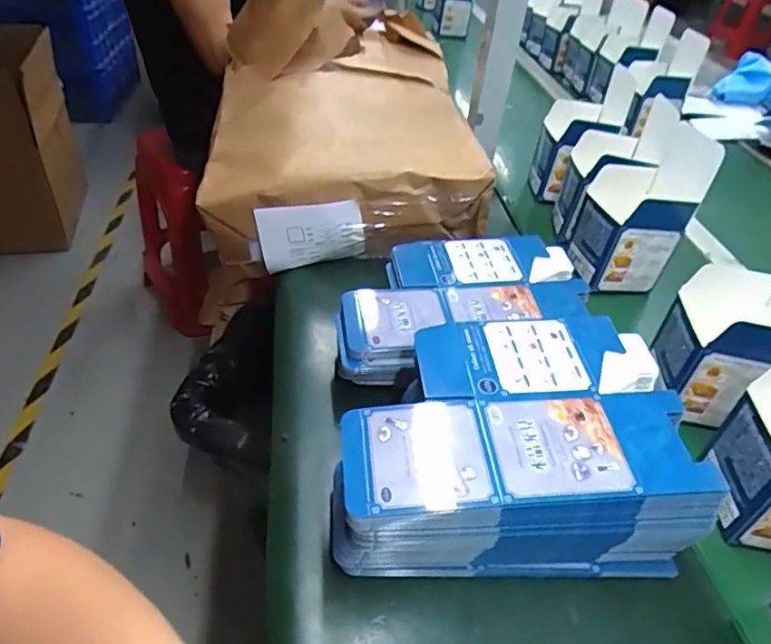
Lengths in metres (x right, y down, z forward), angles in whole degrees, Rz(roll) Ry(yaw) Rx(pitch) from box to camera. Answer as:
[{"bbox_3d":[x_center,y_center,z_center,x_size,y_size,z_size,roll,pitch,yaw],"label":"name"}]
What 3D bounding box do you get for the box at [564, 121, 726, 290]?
[{"bbox_3d":[0.290,-0.131,0.658,0.107,0.168,0.087,-2,39,-5],"label":"box"}]

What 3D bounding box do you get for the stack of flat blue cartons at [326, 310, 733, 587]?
[{"bbox_3d":[0.087,0.095,0.438,0.249,0.110,0.160,-1,39,-4],"label":"stack of flat blue cartons"}]

